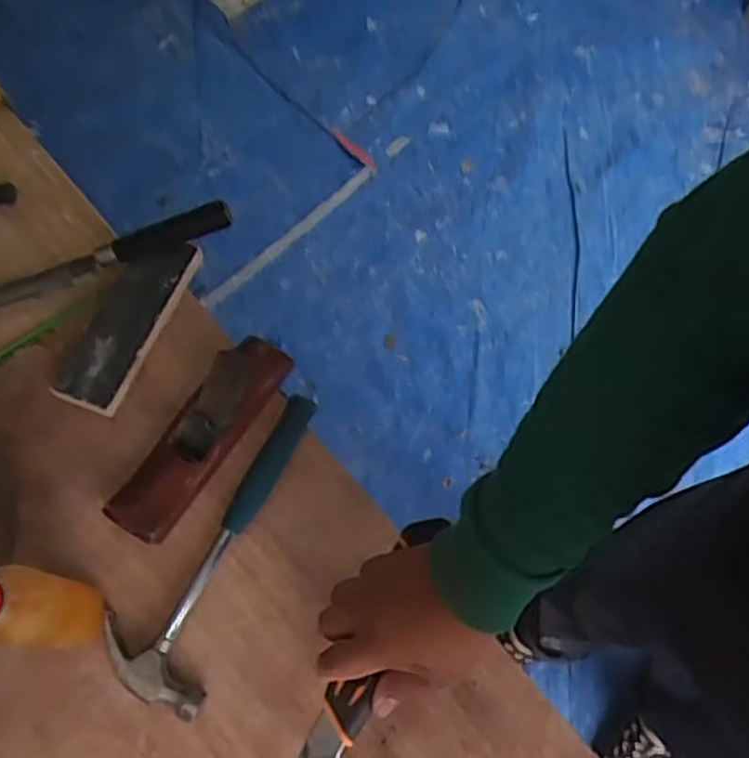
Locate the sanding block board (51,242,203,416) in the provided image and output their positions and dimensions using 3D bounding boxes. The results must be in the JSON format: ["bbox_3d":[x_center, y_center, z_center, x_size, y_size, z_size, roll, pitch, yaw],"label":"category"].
[{"bbox_3d":[-0.224,-0.055,0.656,0.066,0.018,0.173,19,70,10],"label":"sanding block board"}]

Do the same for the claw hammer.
[{"bbox_3d":[-0.134,0.126,0.592,0.087,0.026,0.260,17,67,6],"label":"claw hammer"}]

